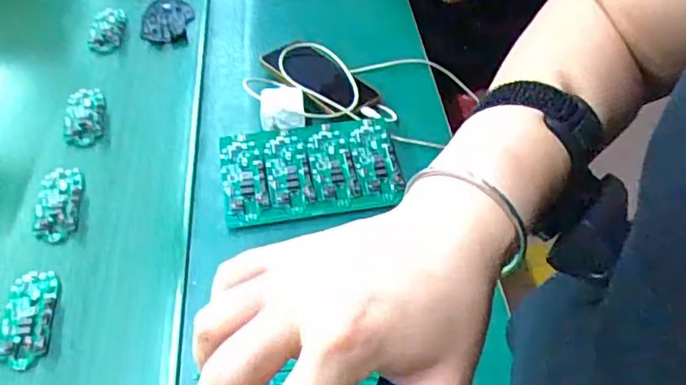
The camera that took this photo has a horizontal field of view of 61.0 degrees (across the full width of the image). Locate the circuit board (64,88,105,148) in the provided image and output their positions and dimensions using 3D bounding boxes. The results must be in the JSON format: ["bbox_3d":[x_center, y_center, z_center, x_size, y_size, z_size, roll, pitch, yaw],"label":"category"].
[{"bbox_3d":[-0.315,-0.092,0.708,0.044,0.006,0.093,-10,52,-6],"label":"circuit board"}]

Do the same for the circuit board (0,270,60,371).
[{"bbox_3d":[-0.293,0.116,0.542,0.045,0.008,0.099,-9,50,-5],"label":"circuit board"}]

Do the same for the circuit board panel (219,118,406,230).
[{"bbox_3d":[-0.035,-0.030,0.640,0.193,0.017,0.115,-11,51,-7],"label":"circuit board panel"}]

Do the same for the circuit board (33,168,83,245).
[{"bbox_3d":[-0.308,0.012,0.627,0.043,0.009,0.096,-7,50,-4],"label":"circuit board"}]

